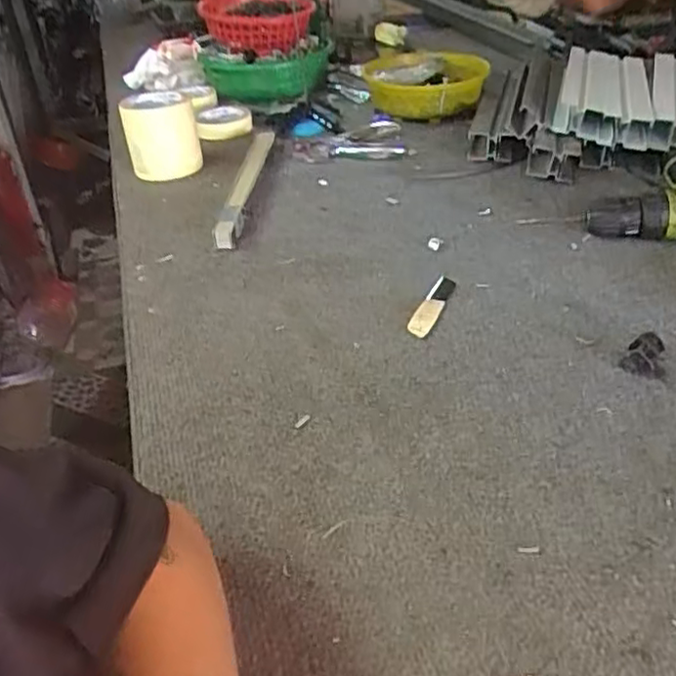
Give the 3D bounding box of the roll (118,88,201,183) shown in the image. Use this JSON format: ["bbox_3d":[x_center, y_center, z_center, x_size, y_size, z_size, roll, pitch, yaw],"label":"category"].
[{"bbox_3d":[-0.217,-0.250,0.833,0.086,0.088,0.086,-12,36,-12],"label":"roll"}]

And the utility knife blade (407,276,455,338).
[{"bbox_3d":[0.084,-0.030,0.598,0.019,0.008,0.091,11,37,20],"label":"utility knife blade"}]

